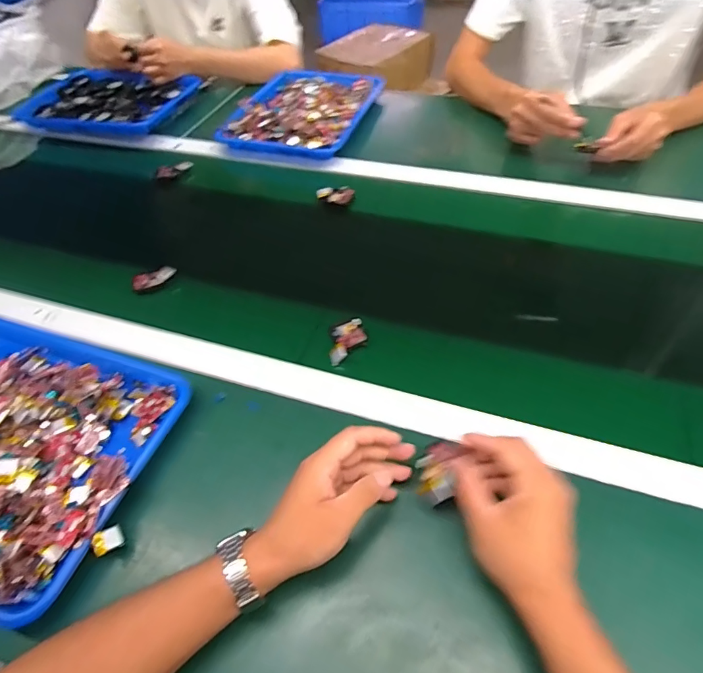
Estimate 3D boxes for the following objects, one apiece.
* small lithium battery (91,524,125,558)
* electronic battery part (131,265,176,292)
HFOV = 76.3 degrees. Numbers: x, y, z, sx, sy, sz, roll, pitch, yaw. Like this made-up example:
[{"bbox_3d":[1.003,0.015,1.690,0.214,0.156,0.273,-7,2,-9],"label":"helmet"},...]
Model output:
[{"bbox_3d":[-0.216,0.181,0.398,0.004,0.026,0.019,-24,83,31],"label":"small lithium battery"},{"bbox_3d":[-0.277,-0.082,0.628,0.060,0.018,0.023,-9,51,-2],"label":"electronic battery part"}]

